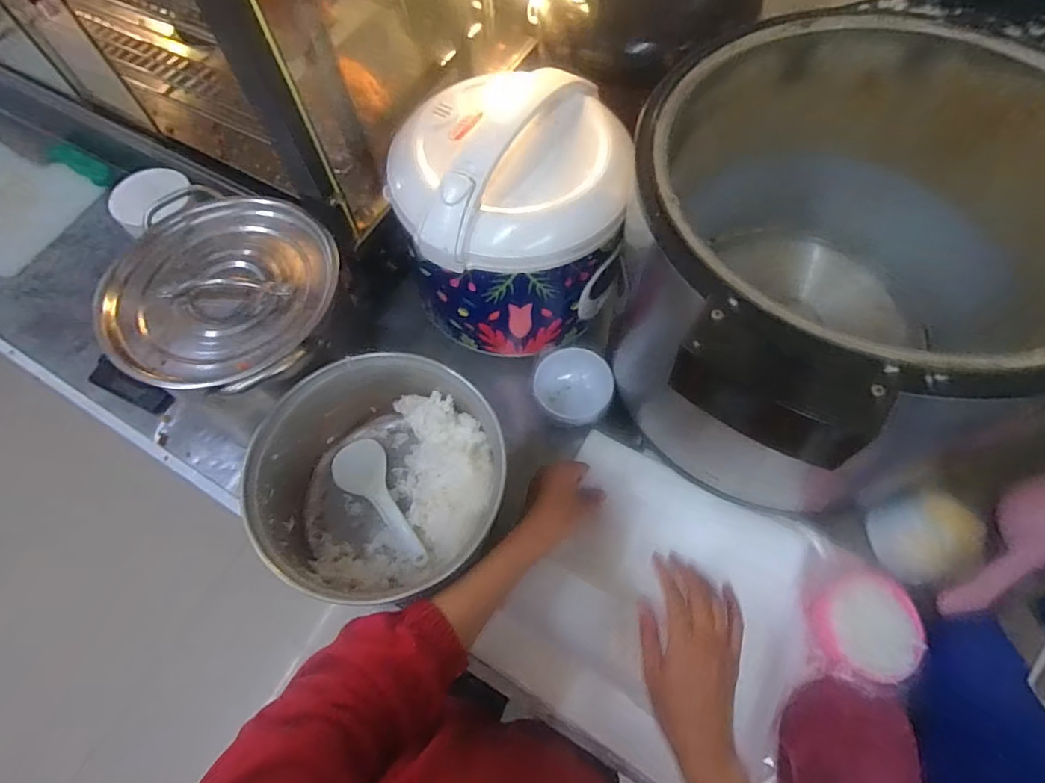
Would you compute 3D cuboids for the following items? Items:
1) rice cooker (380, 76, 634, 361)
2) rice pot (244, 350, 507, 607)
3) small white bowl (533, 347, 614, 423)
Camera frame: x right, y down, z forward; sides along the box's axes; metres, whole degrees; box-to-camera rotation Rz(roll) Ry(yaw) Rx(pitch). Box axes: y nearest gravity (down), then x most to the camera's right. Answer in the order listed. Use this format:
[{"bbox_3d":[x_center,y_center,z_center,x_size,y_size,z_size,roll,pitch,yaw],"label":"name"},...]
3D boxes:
[{"bbox_3d":[-0.018,-0.192,0.599,0.217,0.204,0.224,-1,66,2],"label":"rice cooker"},{"bbox_3d":[-0.141,0.079,0.556,0.221,0.132,0.192,-33,69,-11],"label":"rice pot"},{"bbox_3d":[0.061,-0.005,0.648,0.089,0.043,0.081,-1,66,2],"label":"small white bowl"}]

